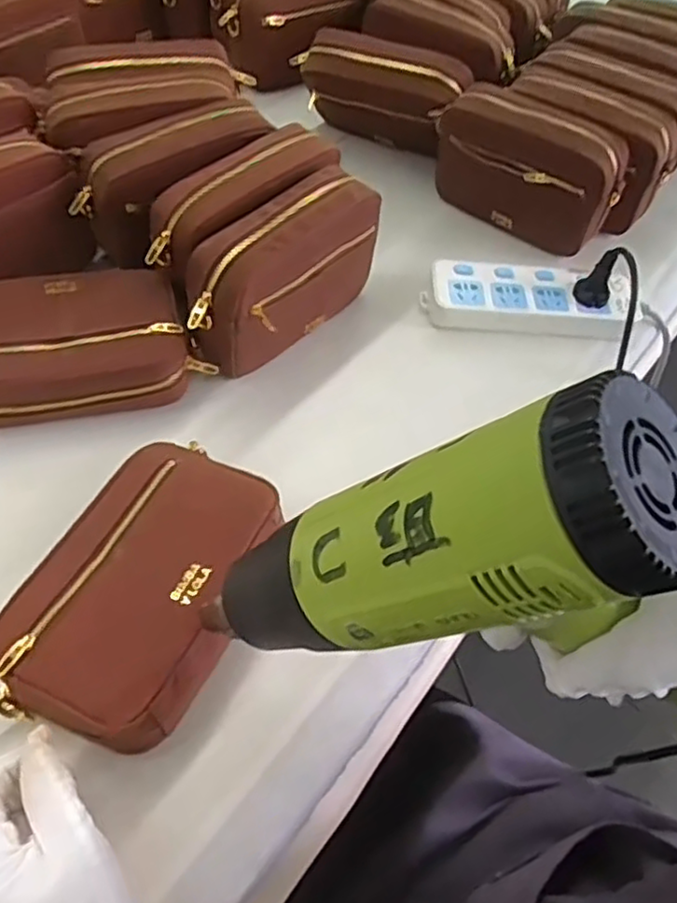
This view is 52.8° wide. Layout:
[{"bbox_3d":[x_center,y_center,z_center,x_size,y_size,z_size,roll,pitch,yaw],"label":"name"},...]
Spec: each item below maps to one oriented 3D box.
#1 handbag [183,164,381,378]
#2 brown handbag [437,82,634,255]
[{"bbox_3d":[-0.047,-0.154,0.594,0.065,0.118,0.191,36,59,20],"label":"handbag"},{"bbox_3d":[0.197,-0.294,0.713,0.191,0.112,0.067,38,59,21],"label":"brown handbag"}]

